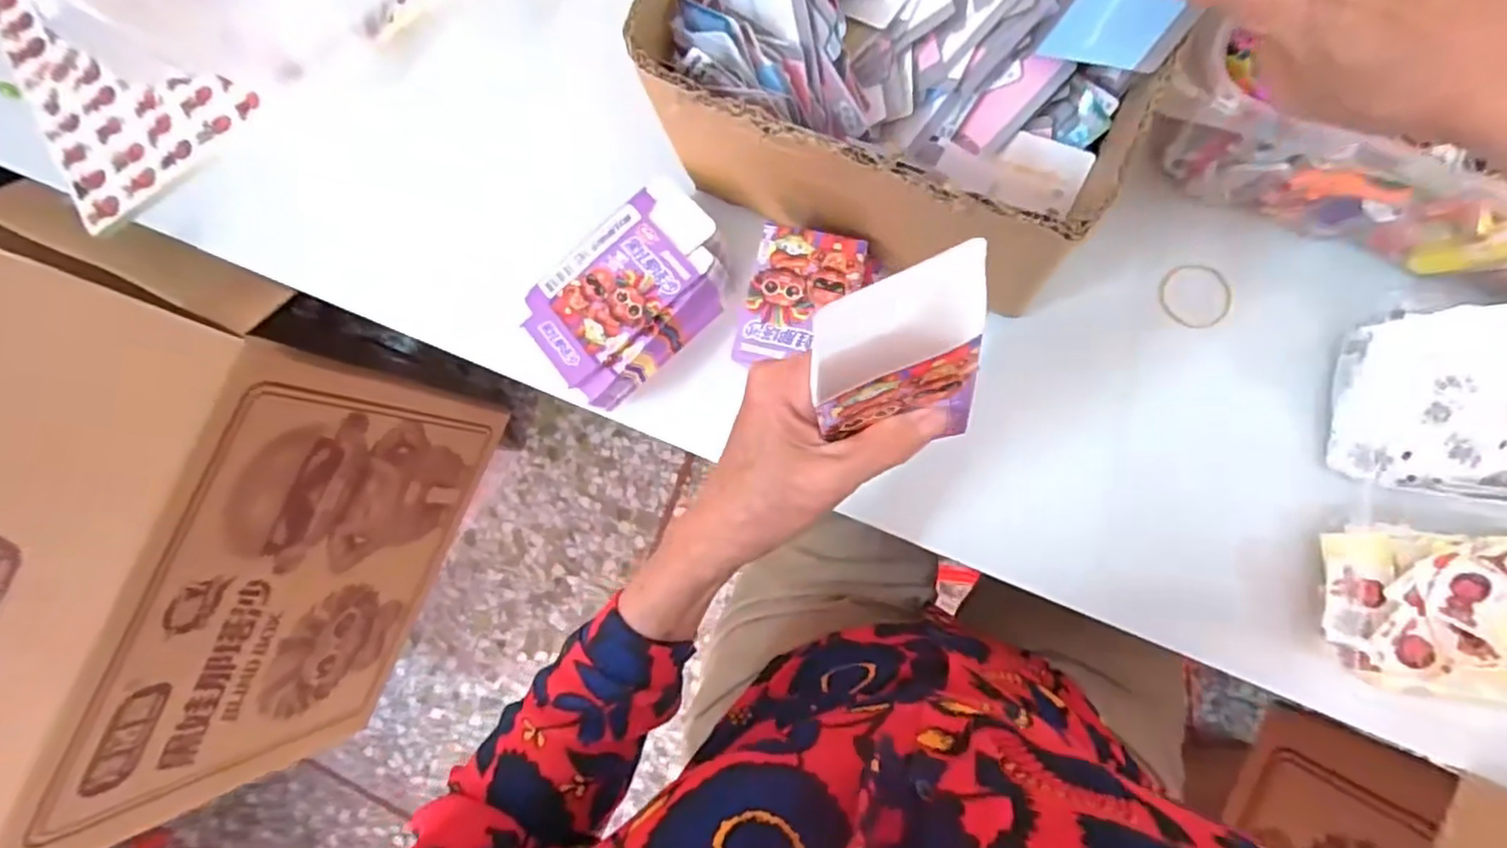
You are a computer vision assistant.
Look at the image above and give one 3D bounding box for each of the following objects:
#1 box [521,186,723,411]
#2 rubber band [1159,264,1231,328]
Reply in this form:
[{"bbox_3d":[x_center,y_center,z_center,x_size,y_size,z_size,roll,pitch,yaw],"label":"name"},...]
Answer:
[{"bbox_3d":[-0.085,-0.092,0.478,0.139,0.059,0.096,-43,80,1],"label":"box"},{"bbox_3d":[0.293,-0.085,0.450,0.043,0.004,0.042,1,92,10],"label":"rubber band"}]

